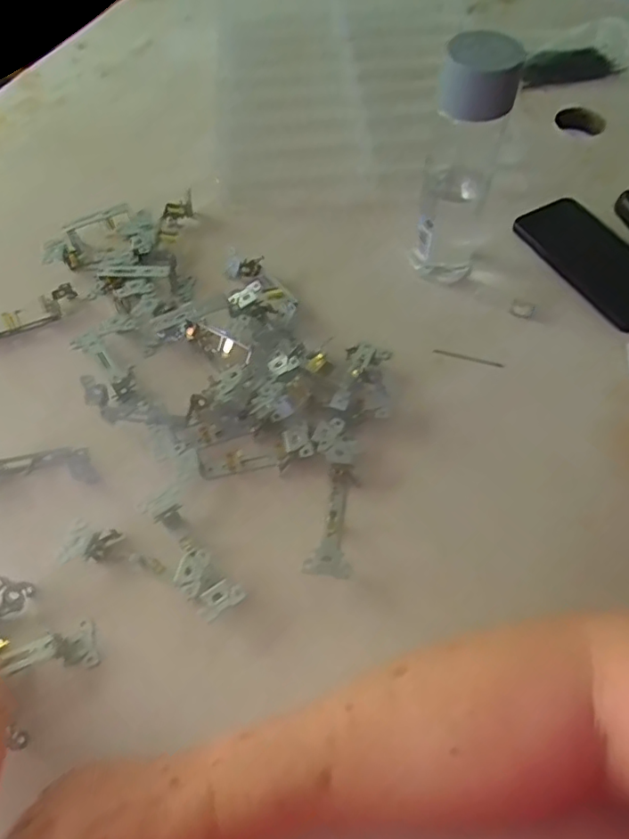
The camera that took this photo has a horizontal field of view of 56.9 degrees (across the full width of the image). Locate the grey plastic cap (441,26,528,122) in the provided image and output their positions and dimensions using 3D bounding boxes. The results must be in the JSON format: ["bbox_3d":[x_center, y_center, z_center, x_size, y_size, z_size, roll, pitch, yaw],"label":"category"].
[{"bbox_3d":[0.116,-0.239,0.401,0.050,0.039,0.050,-1,58,2],"label":"grey plastic cap"}]

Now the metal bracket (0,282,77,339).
[{"bbox_3d":[-0.277,-0.101,0.543,0.104,0.024,0.031,-19,59,-9],"label":"metal bracket"}]

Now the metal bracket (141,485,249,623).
[{"bbox_3d":[-0.089,0.097,0.414,0.033,0.020,0.099,-33,62,-17],"label":"metal bracket"}]

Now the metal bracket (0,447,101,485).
[{"bbox_3d":[-0.226,0.037,0.452,0.103,0.025,0.036,-11,58,-4],"label":"metal bracket"}]

